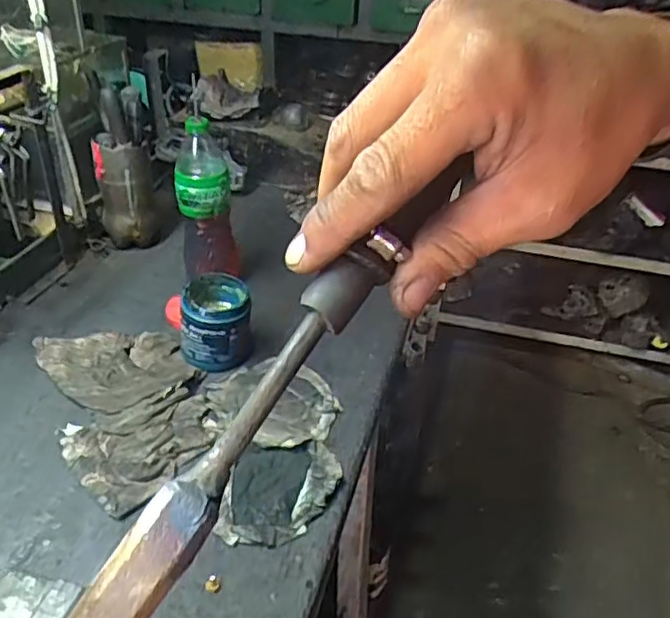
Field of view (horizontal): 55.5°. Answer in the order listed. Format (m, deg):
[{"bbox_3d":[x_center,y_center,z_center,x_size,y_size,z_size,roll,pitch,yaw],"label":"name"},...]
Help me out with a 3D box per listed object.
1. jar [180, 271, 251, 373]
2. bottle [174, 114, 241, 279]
[{"bbox_3d":[-0.157,0.018,0.859,0.088,0.094,0.090,2,35,-1],"label":"jar"},{"bbox_3d":[-0.189,-0.147,0.945,0.085,0.257,0.096,-3,35,-9],"label":"bottle"}]

